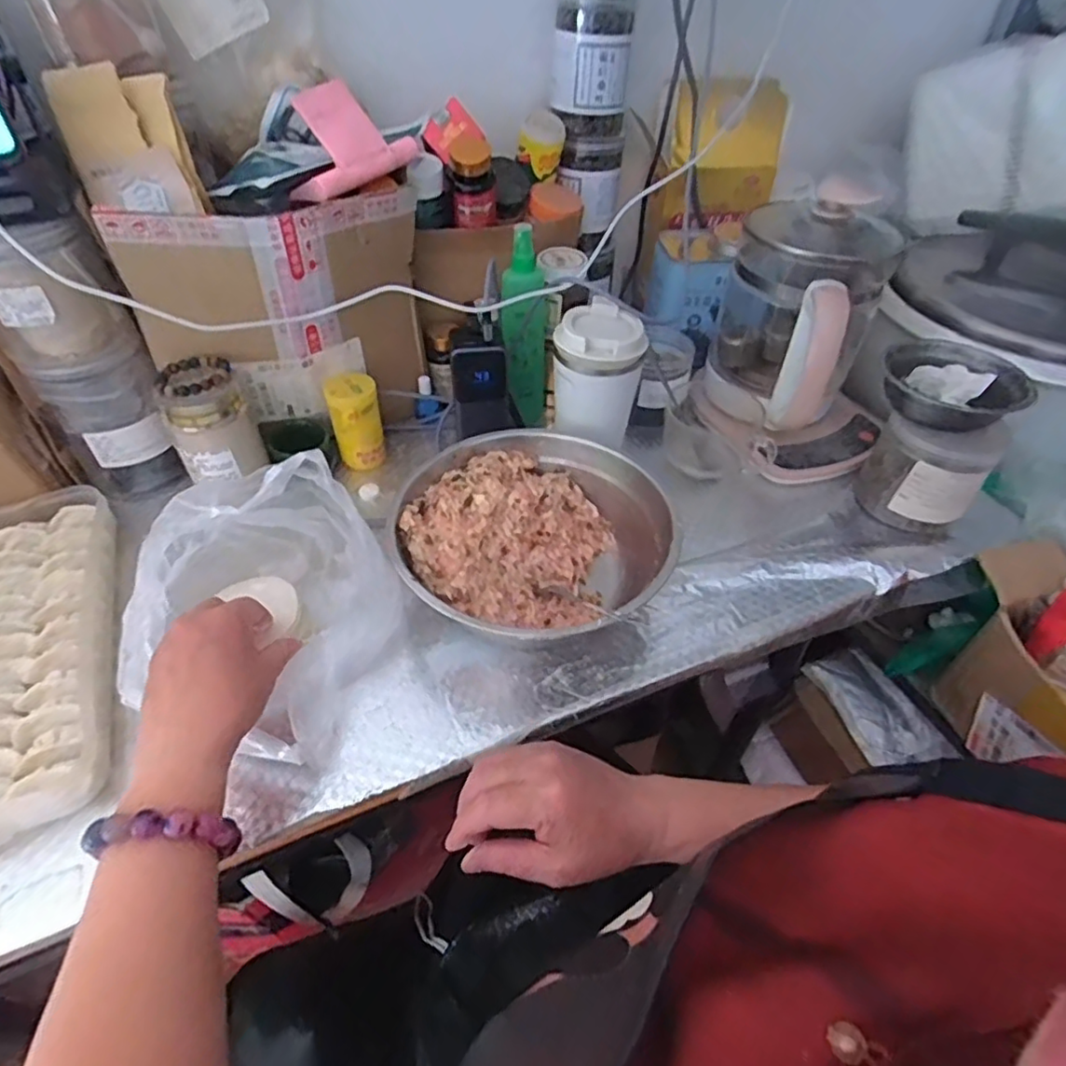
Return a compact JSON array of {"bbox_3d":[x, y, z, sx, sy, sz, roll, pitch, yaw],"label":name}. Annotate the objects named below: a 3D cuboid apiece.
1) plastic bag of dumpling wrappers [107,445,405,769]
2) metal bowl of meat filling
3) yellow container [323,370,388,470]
[{"bbox_3d":[-0.197,0.045,0.455,0.163,0.130,0.184,23,50,20],"label":"plastic bag of dumpling wrappers"},{"bbox_3d":[-0.001,0.010,0.528,0.226,0.078,0.227,0,46,-1],"label":"metal bowl of meat filling"},{"bbox_3d":[-0.180,-0.116,0.630,0.047,0.085,0.051,-14,48,-14],"label":"yellow container"}]

